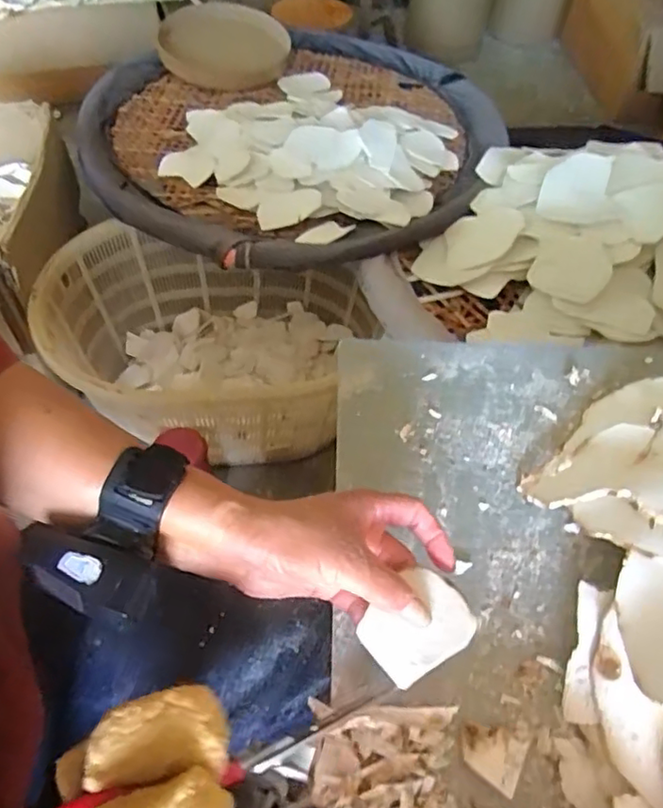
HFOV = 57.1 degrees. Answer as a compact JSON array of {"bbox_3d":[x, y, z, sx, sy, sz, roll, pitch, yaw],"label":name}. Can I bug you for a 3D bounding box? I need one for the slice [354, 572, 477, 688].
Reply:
[{"bbox_3d":[0.049,0.124,0.344,0.061,0.007,0.048,-32,60,-25],"label":"slice"}]

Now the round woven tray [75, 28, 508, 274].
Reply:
[{"bbox_3d":[-0.057,-0.606,1.306,0.902,0.123,0.866,1,52,-2],"label":"round woven tray"}]

